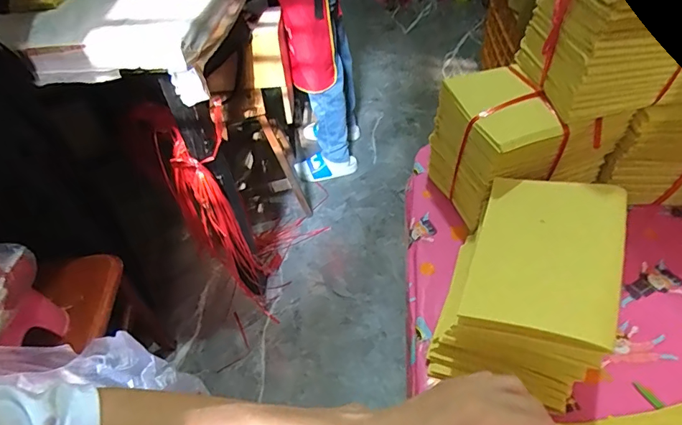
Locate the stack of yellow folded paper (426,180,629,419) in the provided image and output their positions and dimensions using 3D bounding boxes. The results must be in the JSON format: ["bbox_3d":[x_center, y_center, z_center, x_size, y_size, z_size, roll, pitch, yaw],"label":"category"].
[{"bbox_3d":[0.173,0.065,0.423,0.133,0.114,0.178,13,49,18],"label":"stack of yellow folded paper"}]

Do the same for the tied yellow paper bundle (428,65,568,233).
[{"bbox_3d":[0.175,-0.072,0.518,0.089,0.137,0.123,-17,47,-10],"label":"tied yellow paper bundle"}]

